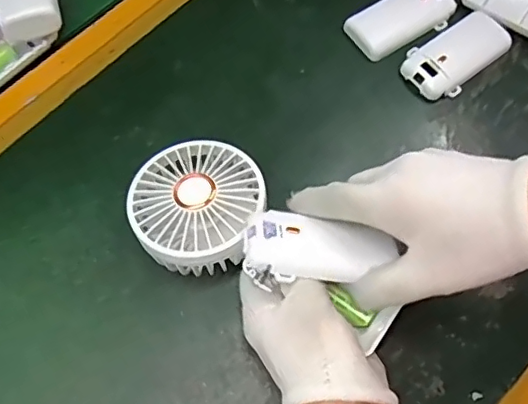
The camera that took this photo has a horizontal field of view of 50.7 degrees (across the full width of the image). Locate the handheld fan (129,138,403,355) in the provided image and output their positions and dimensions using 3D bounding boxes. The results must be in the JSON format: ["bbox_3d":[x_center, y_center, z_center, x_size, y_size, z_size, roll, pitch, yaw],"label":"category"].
[{"bbox_3d":[-0.001,0.022,0.347,0.178,0.047,0.088,26,69,17],"label":"handheld fan"}]

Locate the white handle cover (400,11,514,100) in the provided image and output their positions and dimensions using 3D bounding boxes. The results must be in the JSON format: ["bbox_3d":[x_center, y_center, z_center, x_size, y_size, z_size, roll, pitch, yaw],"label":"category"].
[{"bbox_3d":[0.158,-0.122,0.457,0.094,0.015,0.048,-37,73,-16],"label":"white handle cover"}]

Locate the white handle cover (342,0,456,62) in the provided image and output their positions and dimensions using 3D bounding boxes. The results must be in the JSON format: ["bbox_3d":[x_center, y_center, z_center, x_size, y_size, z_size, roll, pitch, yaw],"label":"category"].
[{"bbox_3d":[0.117,-0.156,0.470,0.090,0.015,0.049,-36,73,-15],"label":"white handle cover"}]

